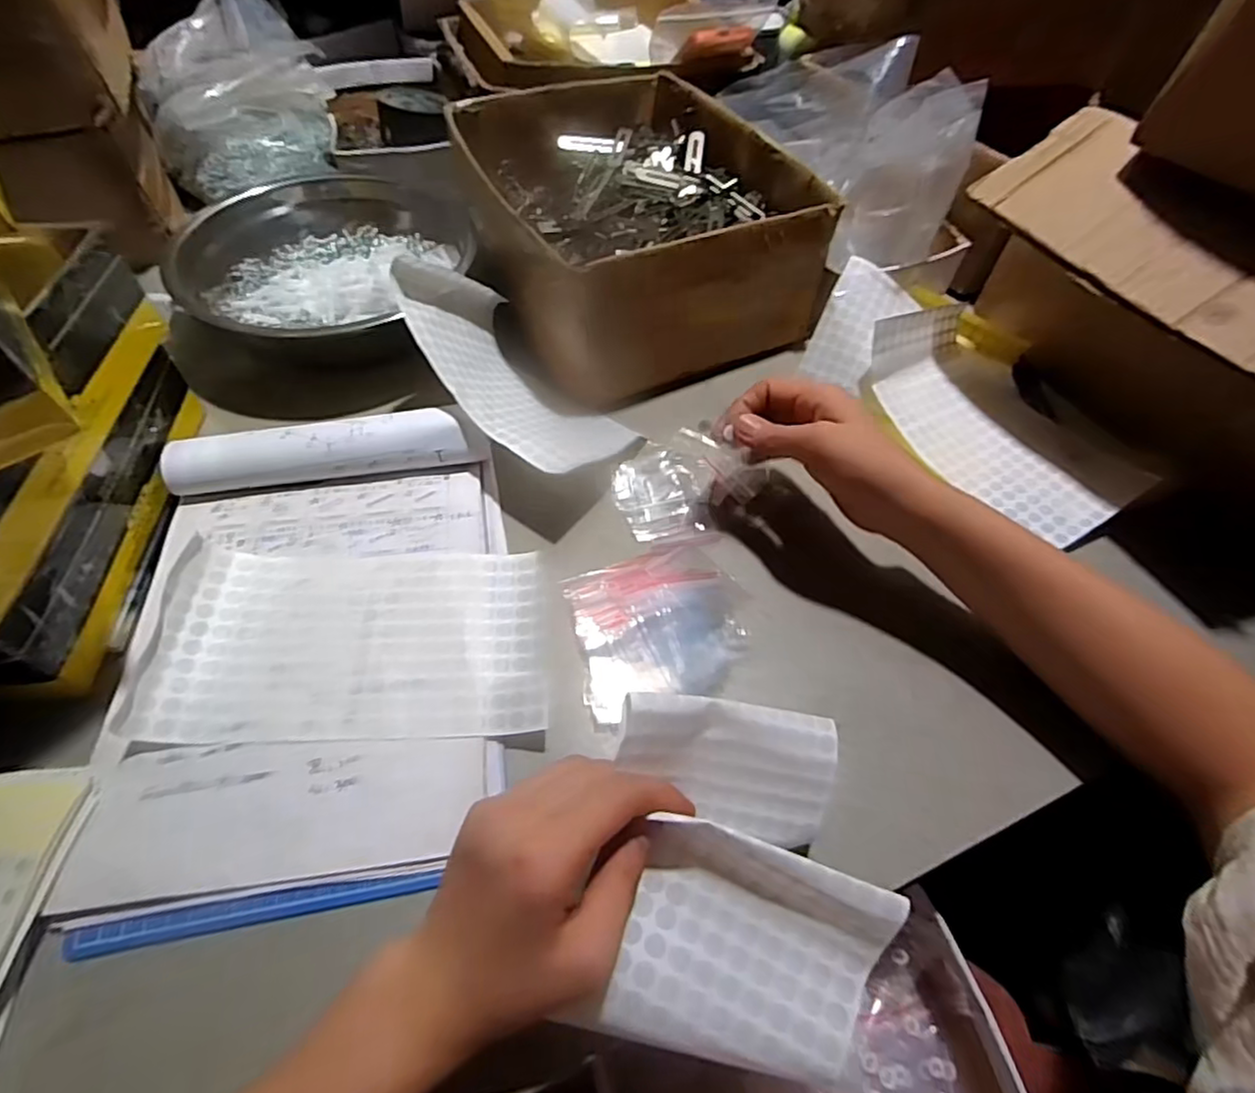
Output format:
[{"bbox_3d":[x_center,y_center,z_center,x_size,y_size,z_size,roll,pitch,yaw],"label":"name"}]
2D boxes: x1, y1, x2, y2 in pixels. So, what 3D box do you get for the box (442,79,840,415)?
[{"bbox_3d":[-0.006,-0.316,0.590,0.275,0.120,0.323,-20,58,-16],"label":"box"}]

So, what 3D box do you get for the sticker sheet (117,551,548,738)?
[{"bbox_3d":[-0.164,0.056,0.384,0.220,0.022,0.122,-1,55,-3],"label":"sticker sheet"}]

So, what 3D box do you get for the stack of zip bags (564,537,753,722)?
[{"bbox_3d":[0.022,0.050,0.413,0.119,0.015,0.105,-15,57,-13],"label":"stack of zip bags"}]

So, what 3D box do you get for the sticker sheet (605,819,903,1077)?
[{"bbox_3d":[0.056,0.178,0.268,0.110,0.034,0.081,16,59,5],"label":"sticker sheet"}]

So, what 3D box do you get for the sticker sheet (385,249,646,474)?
[{"bbox_3d":[-0.087,-0.138,0.481,0.113,0.083,0.205,-36,66,-25],"label":"sticker sheet"}]

